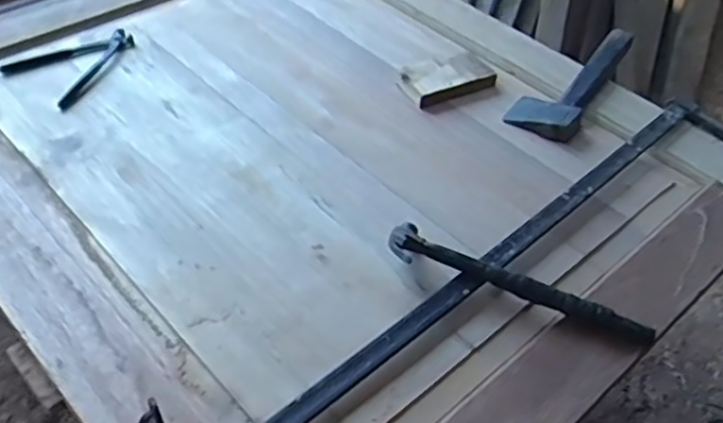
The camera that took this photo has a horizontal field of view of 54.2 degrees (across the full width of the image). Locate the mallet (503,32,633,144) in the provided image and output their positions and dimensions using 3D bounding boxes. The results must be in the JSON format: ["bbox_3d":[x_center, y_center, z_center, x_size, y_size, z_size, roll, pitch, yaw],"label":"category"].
[{"bbox_3d":[0.352,-0.224,1.185,0.107,0.054,0.300,27,50,22],"label":"mallet"}]

